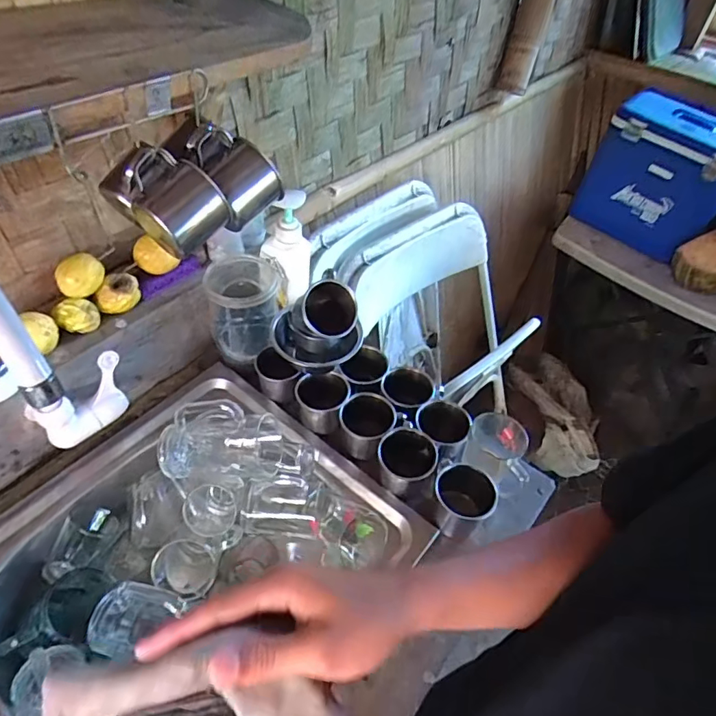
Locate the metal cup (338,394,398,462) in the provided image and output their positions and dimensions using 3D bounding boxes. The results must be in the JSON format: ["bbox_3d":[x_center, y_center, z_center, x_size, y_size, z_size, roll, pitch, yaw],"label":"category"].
[{"bbox_3d":[0.011,0.092,0.673,0.068,0.068,0.070,3,48,-4],"label":"metal cup"}]

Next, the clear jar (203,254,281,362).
[{"bbox_3d":[-0.162,-0.073,0.729,0.096,0.121,0.111,3,48,-4],"label":"clear jar"}]

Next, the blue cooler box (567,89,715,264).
[{"bbox_3d":[0.867,-0.516,1.449,0.368,0.321,0.266,30,52,19],"label":"blue cooler box"}]

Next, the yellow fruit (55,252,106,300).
[{"bbox_3d":[-0.346,-0.106,0.626,0.051,0.044,0.045,11,48,3],"label":"yellow fruit"}]

